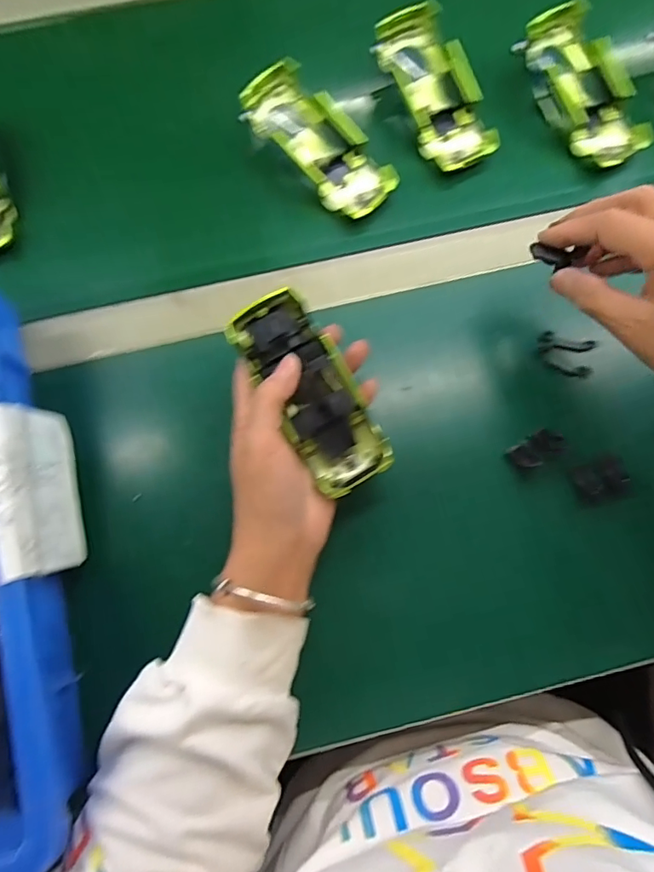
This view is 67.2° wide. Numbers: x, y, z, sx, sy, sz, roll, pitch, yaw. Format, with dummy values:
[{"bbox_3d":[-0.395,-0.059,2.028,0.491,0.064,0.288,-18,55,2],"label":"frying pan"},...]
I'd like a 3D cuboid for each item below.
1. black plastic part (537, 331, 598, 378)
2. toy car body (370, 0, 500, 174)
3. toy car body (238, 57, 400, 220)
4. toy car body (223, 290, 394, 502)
[{"bbox_3d":[0.180,-0.062,0.370,0.042,0.011,0.027,21,77,5],"label":"black plastic part"},{"bbox_3d":[0.092,-0.288,0.416,0.059,0.027,0.133,-26,92,-6],"label":"toy car body"},{"bbox_3d":[-0.006,-0.236,0.407,0.130,0.037,0.058,44,80,-5],"label":"toy car body"},{"bbox_3d":[-0.010,-0.027,0.317,0.051,0.024,0.130,-31,94,-7],"label":"toy car body"}]

